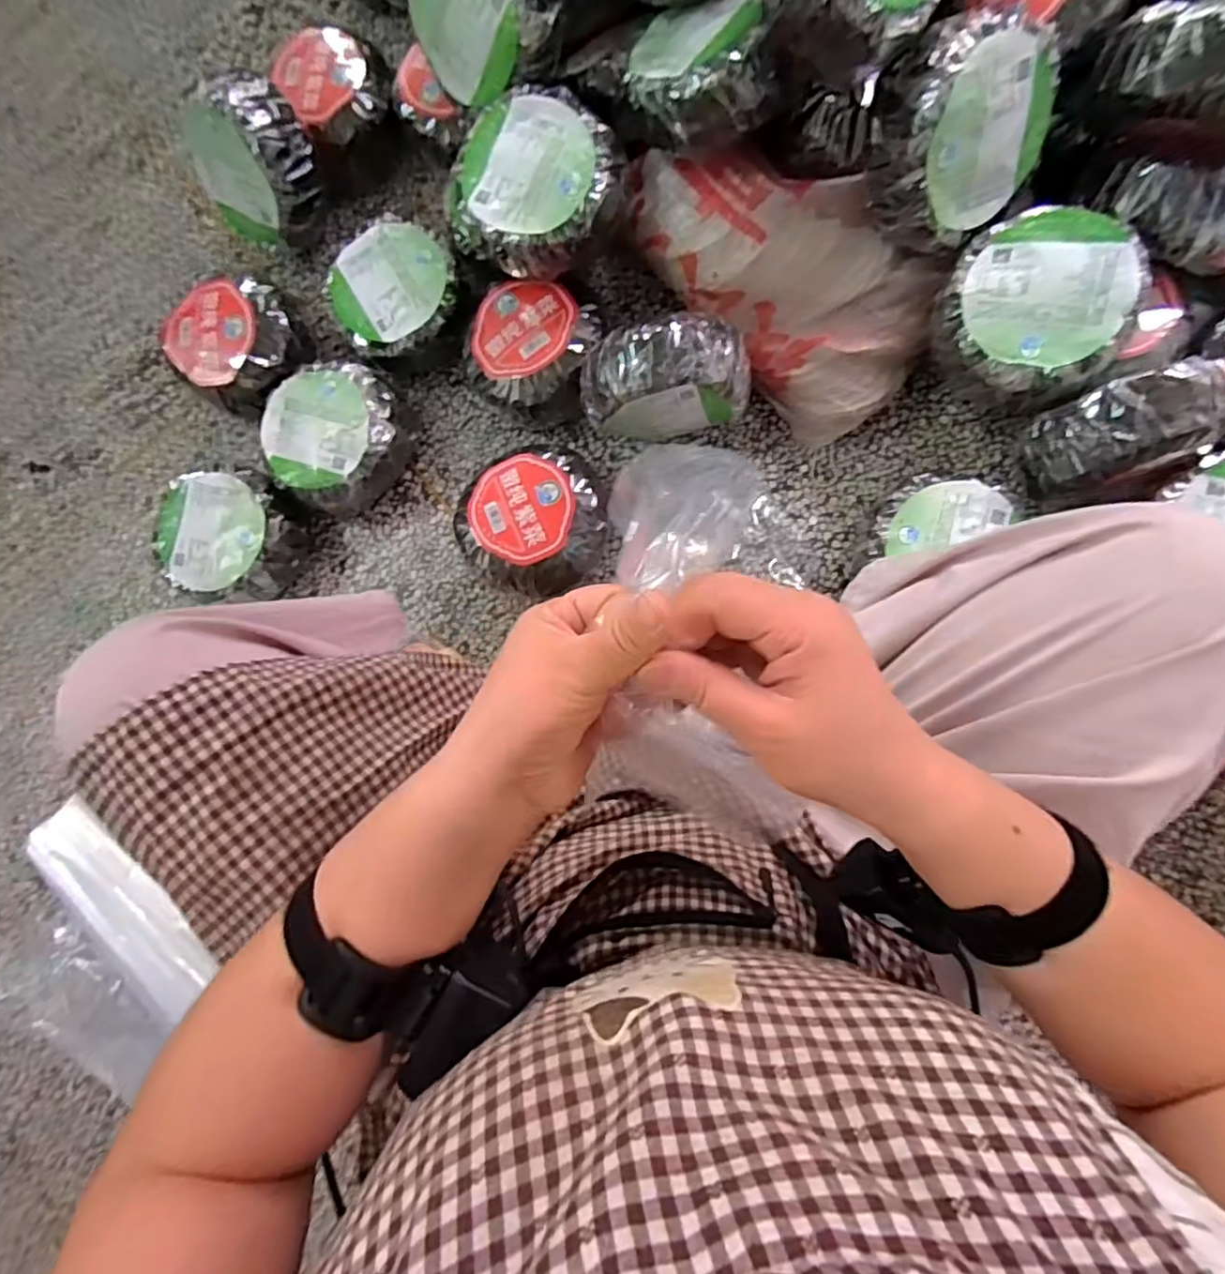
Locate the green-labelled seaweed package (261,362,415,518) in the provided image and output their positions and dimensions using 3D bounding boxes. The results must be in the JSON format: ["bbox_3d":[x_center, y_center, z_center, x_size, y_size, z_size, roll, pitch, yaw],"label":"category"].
[{"bbox_3d":[-0.359,-0.262,0.847,0.179,0.100,0.169,-40,82,3],"label":"green-labelled seaweed package"}]

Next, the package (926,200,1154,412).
[{"bbox_3d":[0.440,-0.344,0.667,0.177,0.081,0.180,14,88,8],"label":"package"}]

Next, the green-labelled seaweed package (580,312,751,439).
[{"bbox_3d":[0.063,-0.290,0.760,0.193,0.187,0.098,-5,85,7],"label":"green-labelled seaweed package"}]

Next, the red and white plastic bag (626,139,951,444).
[{"bbox_3d":[0.187,-0.440,0.775,0.409,0.151,0.190,42,92,9],"label":"red and white plastic bag"}]

